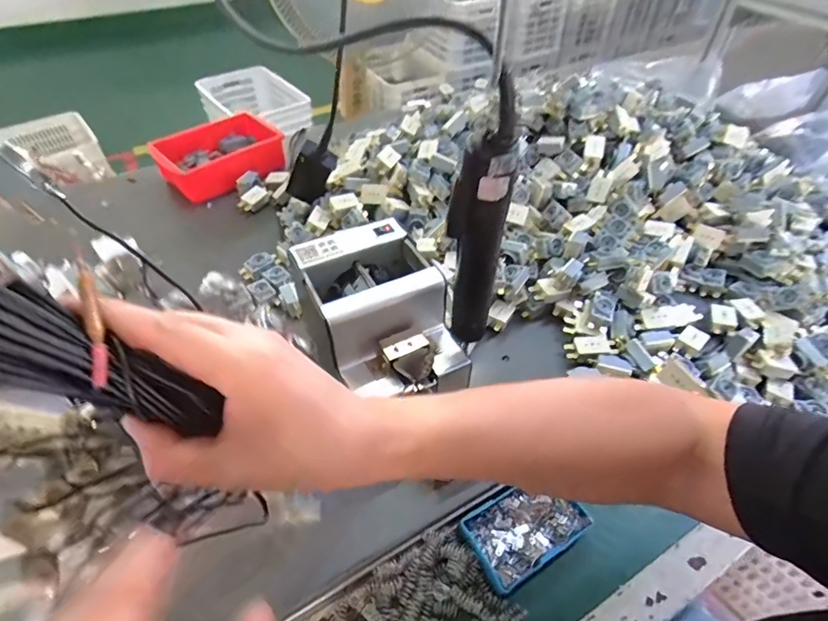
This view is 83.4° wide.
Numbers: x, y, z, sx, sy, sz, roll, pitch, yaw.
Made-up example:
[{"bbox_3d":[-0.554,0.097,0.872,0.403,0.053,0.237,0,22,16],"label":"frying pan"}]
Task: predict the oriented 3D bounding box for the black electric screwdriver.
[{"bbox_3d":[0.051,-0.059,0.362,0.034,0.214,0.033,-15,50,-15],"label":"black electric screwdriver"}]

